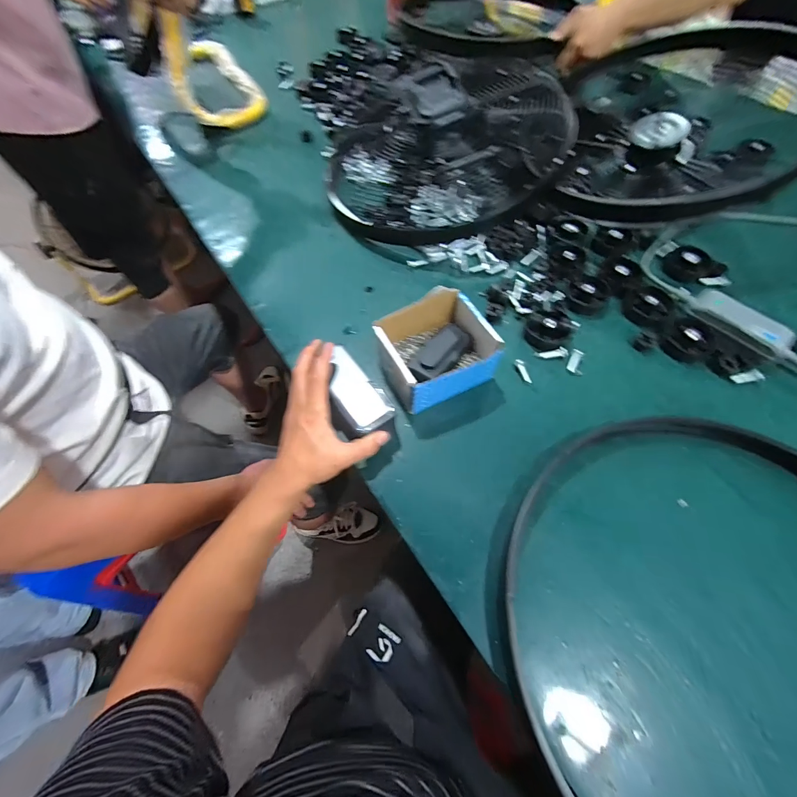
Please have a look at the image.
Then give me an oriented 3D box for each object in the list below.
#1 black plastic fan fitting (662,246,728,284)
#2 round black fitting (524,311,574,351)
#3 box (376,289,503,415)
[{"bbox_3d":[0.487,-0.217,0.590,0.087,0.034,0.045,34,68,18],"label":"black plastic fan fitting"},{"bbox_3d":[0.218,-0.100,0.524,0.060,0.025,0.057,-1,61,1],"label":"round black fitting"},{"bbox_3d":[0.049,-0.061,0.483,0.135,0.082,0.118,-25,62,-12],"label":"box"}]

